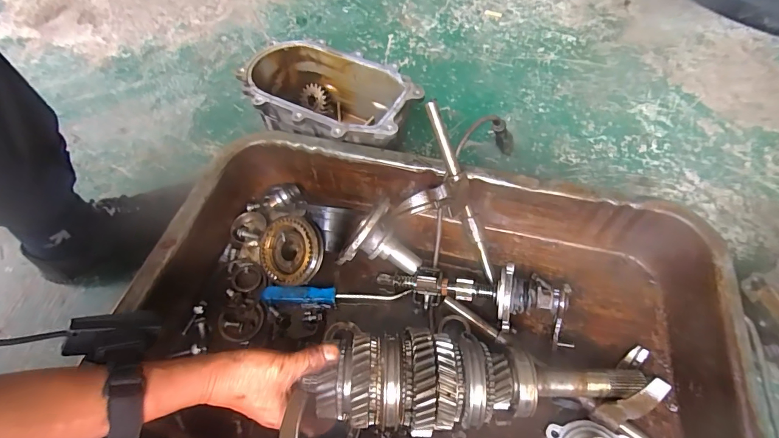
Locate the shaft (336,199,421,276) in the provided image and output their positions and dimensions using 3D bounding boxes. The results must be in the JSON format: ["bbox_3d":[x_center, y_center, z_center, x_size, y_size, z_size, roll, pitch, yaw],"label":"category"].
[{"bbox_3d":[-0.007,0.041,0.526,0.102,0.088,0.091,37,77,-5],"label":"shaft"}]

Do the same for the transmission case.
[{"bbox_3d":[-0.093,-0.169,0.642,0.269,0.126,0.161,26,62,17],"label":"transmission case"}]

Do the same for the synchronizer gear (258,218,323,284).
[{"bbox_3d":[-0.132,0.042,0.538,0.081,0.032,0.087,-2,85,23],"label":"synchronizer gear"}]

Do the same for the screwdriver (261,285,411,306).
[{"bbox_3d":[-0.071,0.102,0.522,0.191,0.019,0.020,2,58,3],"label":"screwdriver"}]

